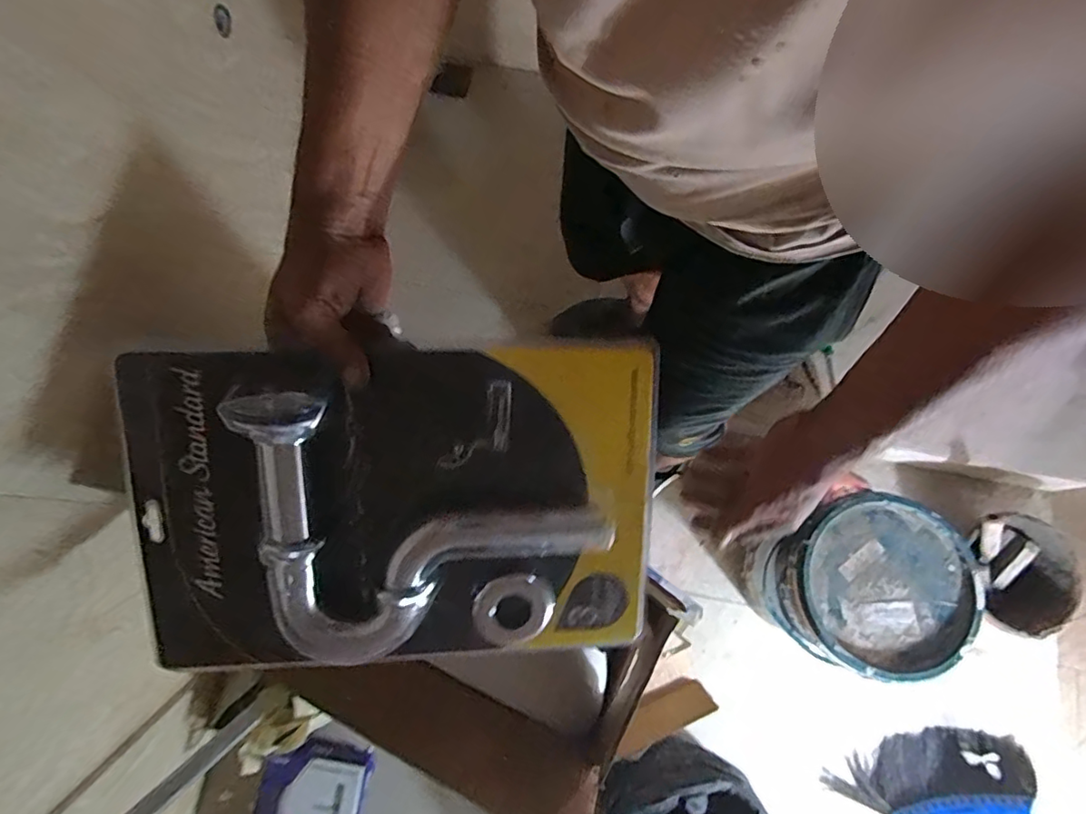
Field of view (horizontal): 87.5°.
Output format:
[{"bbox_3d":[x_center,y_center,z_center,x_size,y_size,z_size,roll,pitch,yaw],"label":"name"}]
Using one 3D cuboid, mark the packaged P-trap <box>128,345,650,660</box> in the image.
[{"bbox_3d":[-0.106,0.088,0.438,0.394,0.057,0.258,-2,100,-8],"label":"packaged P-trap"}]

